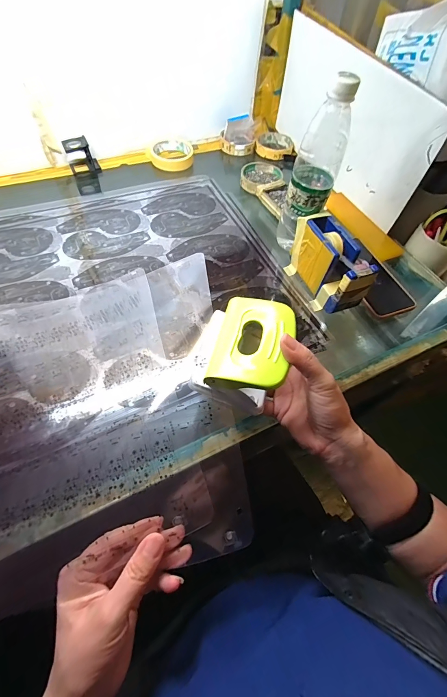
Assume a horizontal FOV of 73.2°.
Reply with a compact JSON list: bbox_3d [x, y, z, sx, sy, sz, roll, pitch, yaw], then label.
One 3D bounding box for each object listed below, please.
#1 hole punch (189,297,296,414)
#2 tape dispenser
[{"bbox_3d":[0.017,0.003,0.299,0.085,0.058,0.099,15,58,5],"label":"hole punch"},{"bbox_3d":[0.150,-0.122,0.439,0.059,0.082,0.135,-15,60,-13],"label":"tape dispenser"}]

